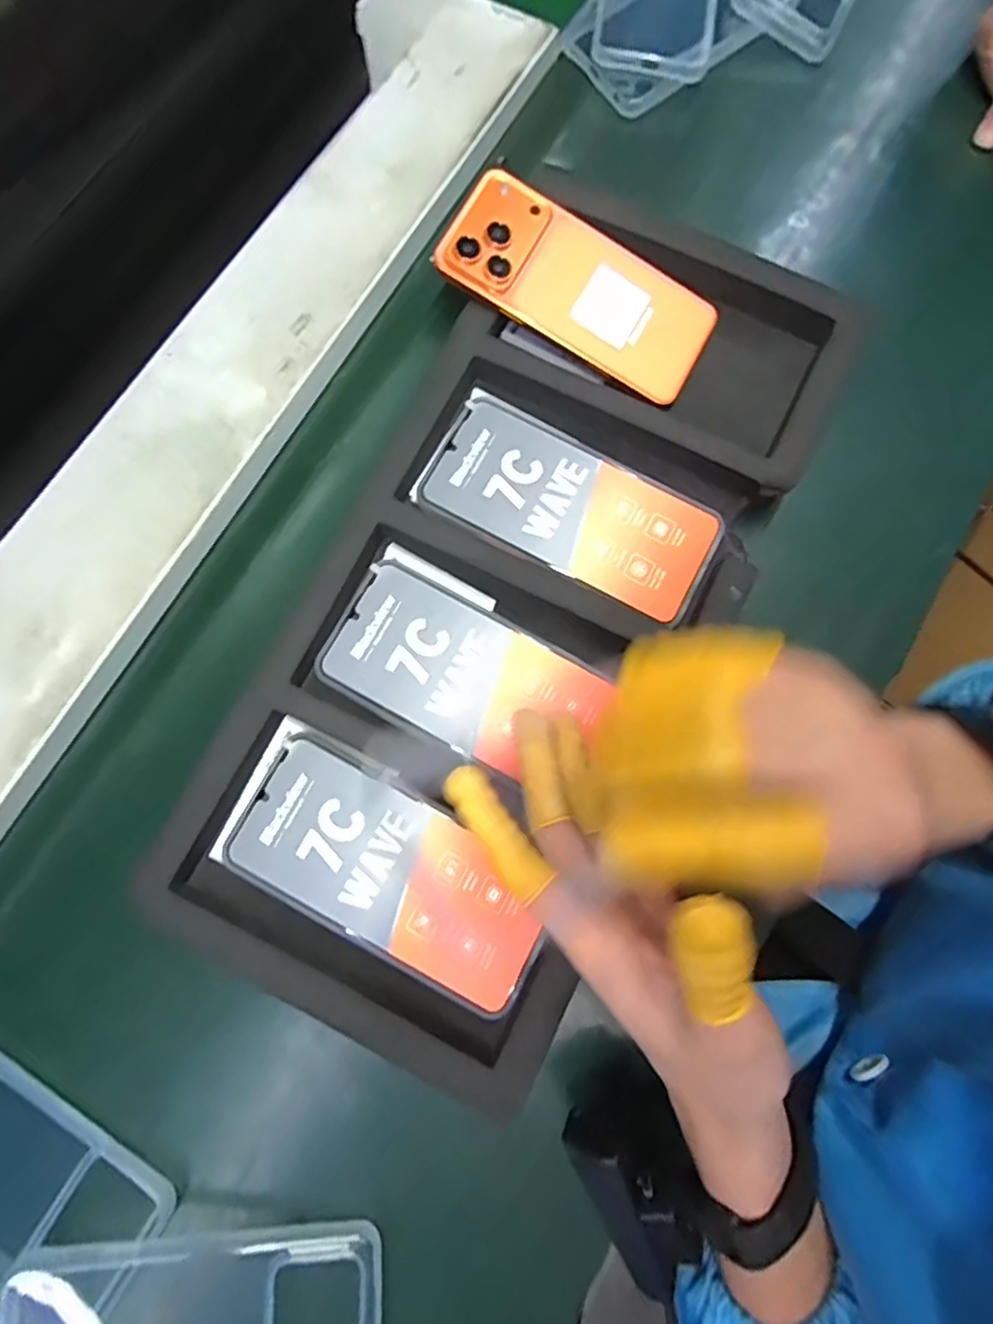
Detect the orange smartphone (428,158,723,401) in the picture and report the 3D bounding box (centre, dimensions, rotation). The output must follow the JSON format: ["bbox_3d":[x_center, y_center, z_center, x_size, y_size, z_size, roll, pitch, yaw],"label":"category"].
[{"bbox_3d":[0.050,-0.223,0.359,0.162,0.009,0.078,29,78,-6],"label":"orange smartphone"}]

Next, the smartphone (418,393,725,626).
[{"bbox_3d":[0.043,-0.087,0.344,0.164,0.008,0.076,28,81,8],"label":"smartphone"}]

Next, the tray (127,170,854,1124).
[{"bbox_3d":[0.016,-0.045,0.330,0.223,0.029,0.475,25,78,6],"label":"tray"}]

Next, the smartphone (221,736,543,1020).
[{"bbox_3d":[-0.053,0.106,0.307,0.161,0.008,0.074,28,81,8],"label":"smartphone"}]

